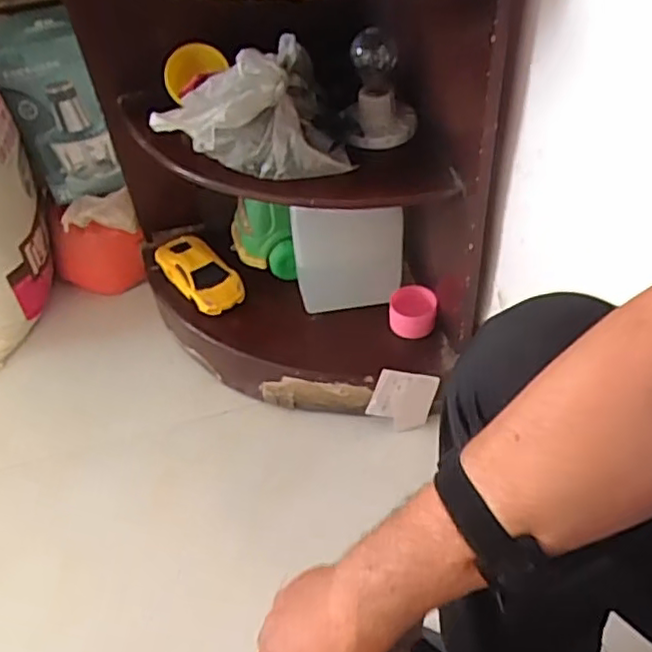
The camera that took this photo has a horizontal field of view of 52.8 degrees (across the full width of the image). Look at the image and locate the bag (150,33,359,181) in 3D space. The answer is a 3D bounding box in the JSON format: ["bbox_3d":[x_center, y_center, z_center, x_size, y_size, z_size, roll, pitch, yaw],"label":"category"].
[{"bbox_3d":[-0.091,-0.262,0.788,0.205,0.127,0.134,-9,45,-3],"label":"bag"}]

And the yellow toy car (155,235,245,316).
[{"bbox_3d":[-0.203,-0.089,1.046,0.079,0.041,0.177,-32,51,-24],"label":"yellow toy car"}]

